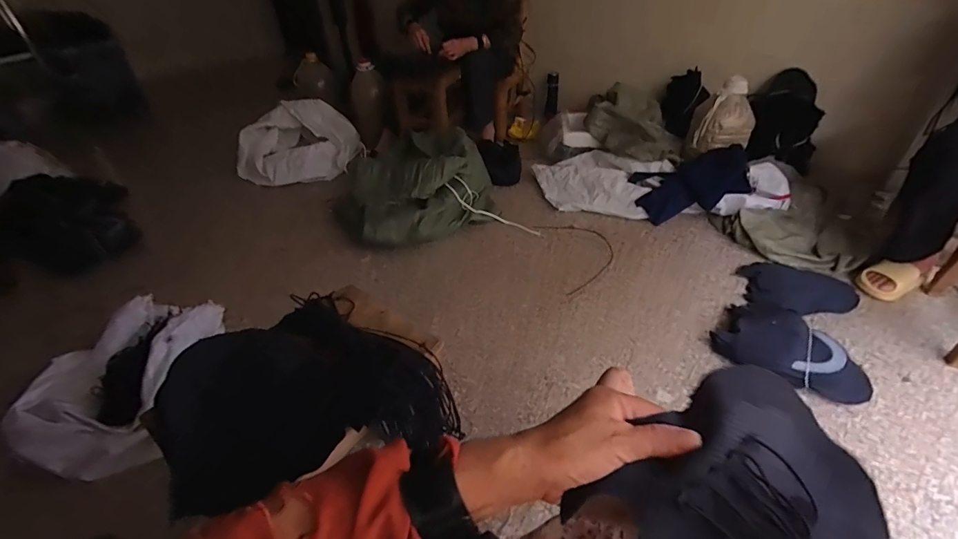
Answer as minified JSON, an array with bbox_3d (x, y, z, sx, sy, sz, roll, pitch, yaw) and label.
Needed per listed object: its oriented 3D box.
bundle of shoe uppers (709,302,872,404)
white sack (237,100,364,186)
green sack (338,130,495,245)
[{"bbox_3d":[0.749,0.177,1.014,0.313,0.059,0.233,24,46,29],"label":"bundle of shoe uppers"},{"bbox_3d":[-0.719,-0.501,1.698,0.318,0.229,0.378,12,42,18],"label":"white sack"},{"bbox_3d":[-0.238,-0.304,1.501,0.517,0.219,0.428,-24,44,-24],"label":"green sack"}]

